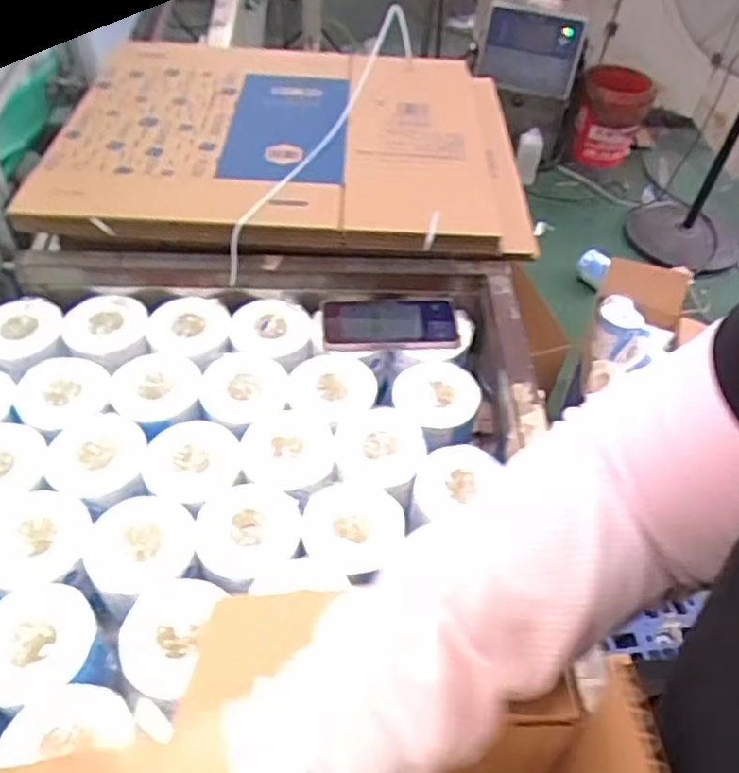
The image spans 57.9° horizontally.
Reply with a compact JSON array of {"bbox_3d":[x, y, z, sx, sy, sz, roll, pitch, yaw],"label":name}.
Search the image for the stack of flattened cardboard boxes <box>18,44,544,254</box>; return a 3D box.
[{"bbox_3d":[-0.105,-0.342,0.978,0.636,0.107,0.478,1,49,-4],"label":"stack of flattened cardboard boxes"}]

